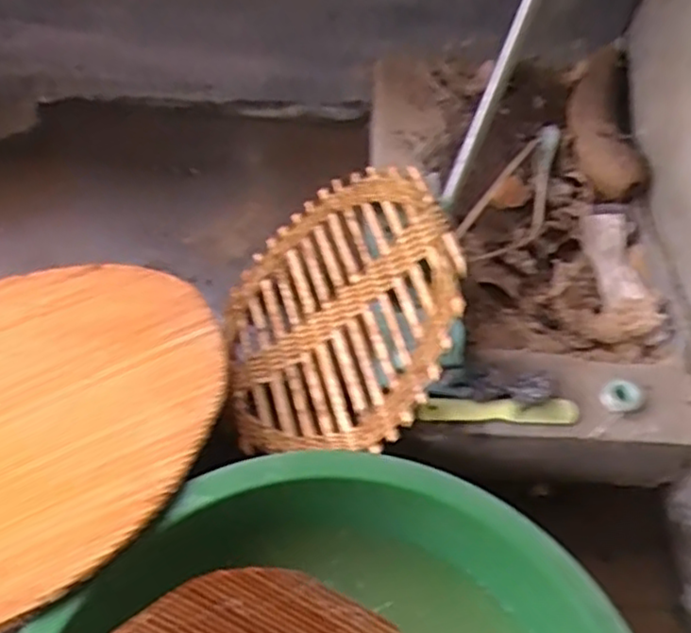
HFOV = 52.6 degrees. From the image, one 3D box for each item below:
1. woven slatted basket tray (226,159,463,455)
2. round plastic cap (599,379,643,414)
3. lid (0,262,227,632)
[{"bbox_3d":[-0.016,-0.019,1.063,0.440,0.043,0.440,-13,61,40],"label":"woven slatted basket tray"},{"bbox_3d":[0.374,0.110,0.950,0.055,0.011,0.047,-28,68,-3],"label":"round plastic cap"},{"bbox_3d":[-0.476,0.141,0.974,0.603,0.028,0.597,-6,46,6],"label":"lid"}]

